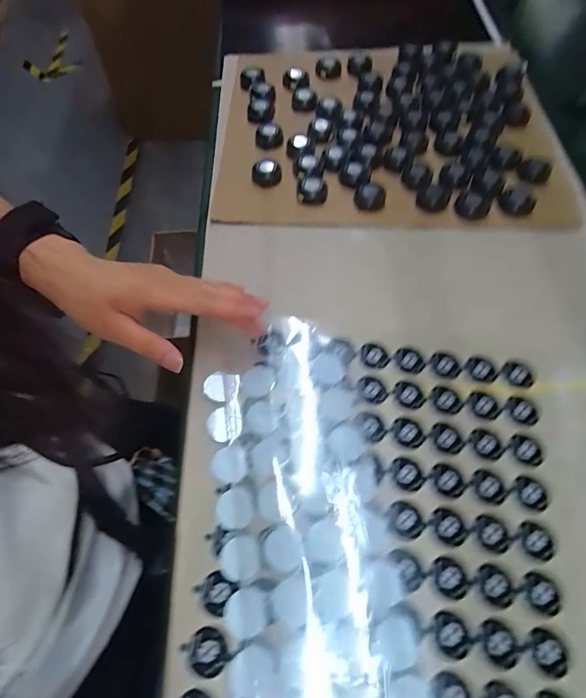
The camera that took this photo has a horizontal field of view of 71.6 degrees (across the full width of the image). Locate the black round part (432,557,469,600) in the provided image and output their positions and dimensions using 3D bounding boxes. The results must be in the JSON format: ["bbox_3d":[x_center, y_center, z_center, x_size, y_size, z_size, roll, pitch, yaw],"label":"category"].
[{"bbox_3d":[0.096,0.140,0.248,0.022,0.004,0.020,-1,63,2],"label":"black round part"}]

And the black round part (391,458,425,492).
[{"bbox_3d":[0.078,0.085,0.277,0.023,0.004,0.019,41,71,20],"label":"black round part"}]

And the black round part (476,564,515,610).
[{"bbox_3d":[0.123,0.144,0.246,0.022,0.004,0.021,-1,63,2],"label":"black round part"}]

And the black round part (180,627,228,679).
[{"bbox_3d":[-0.049,0.173,0.231,0.022,0.004,0.023,-1,63,2],"label":"black round part"}]

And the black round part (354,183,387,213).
[{"bbox_3d":[0.074,-0.146,0.391,0.029,0.011,0.030,-1,63,2],"label":"black round part"}]

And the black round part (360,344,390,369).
[{"bbox_3d":[0.064,0.005,0.318,0.022,0.004,0.018,10,64,7],"label":"black round part"}]

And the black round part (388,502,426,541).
[{"bbox_3d":[0.074,0.111,0.262,0.023,0.004,0.021,-1,63,2],"label":"black round part"}]

